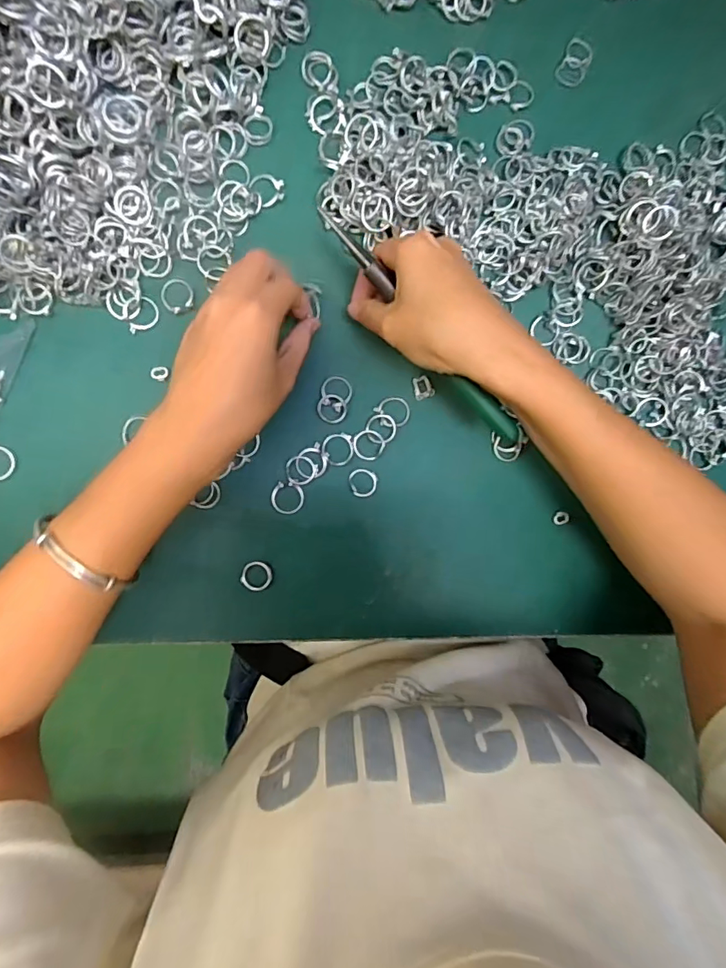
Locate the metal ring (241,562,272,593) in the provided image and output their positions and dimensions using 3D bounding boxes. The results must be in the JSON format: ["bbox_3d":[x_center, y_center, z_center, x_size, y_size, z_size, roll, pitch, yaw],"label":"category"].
[{"bbox_3d":[-0.072,0.063,0.346,0.020,0.004,0.020,0,92,-6],"label":"metal ring"}]

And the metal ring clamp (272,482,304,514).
[{"bbox_3d":[-0.052,0.010,0.349,0.022,0.004,0.022,0,92,-6],"label":"metal ring clamp"}]

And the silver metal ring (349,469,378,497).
[{"bbox_3d":[0.000,0.000,0.355,0.020,0.004,0.020,0,92,-6],"label":"silver metal ring"}]

